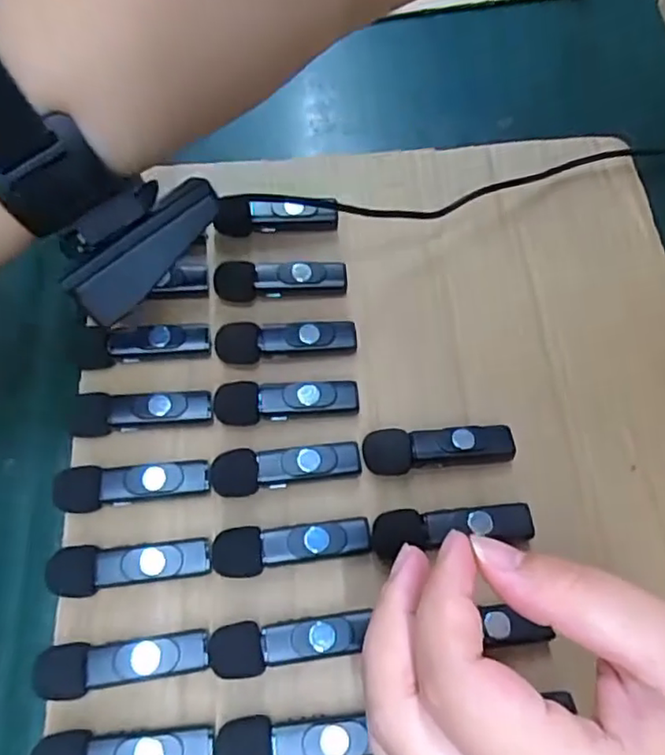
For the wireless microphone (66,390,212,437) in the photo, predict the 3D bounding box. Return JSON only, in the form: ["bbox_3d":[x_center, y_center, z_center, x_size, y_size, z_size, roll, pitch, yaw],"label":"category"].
[{"bbox_3d":[-0.087,0.016,0.285,0.063,0.015,0.017,-7,65,1],"label":"wireless microphone"}]

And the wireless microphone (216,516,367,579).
[{"bbox_3d":[-0.017,0.071,0.261,0.064,0.015,0.019,-6,65,2],"label":"wireless microphone"}]

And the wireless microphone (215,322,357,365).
[{"bbox_3d":[-0.022,-0.017,0.299,0.065,0.016,0.016,-5,65,2],"label":"wireless microphone"}]

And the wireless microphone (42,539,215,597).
[{"bbox_3d":[-0.082,0.078,0.257,0.063,0.018,0.019,-5,65,2],"label":"wireless microphone"}]

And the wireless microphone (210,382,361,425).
[{"bbox_3d":[-0.021,0.012,0.287,0.064,0.017,0.018,-5,65,2],"label":"wireless microphone"}]

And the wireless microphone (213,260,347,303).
[{"bbox_3d":[-0.026,-0.048,0.312,0.064,0.014,0.016,-4,65,3],"label":"wireless microphone"}]

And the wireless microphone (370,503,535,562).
[{"bbox_3d":[0.050,0.063,0.263,0.066,0.013,0.018,-6,65,2],"label":"wireless microphone"}]

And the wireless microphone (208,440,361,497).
[{"bbox_3d":[-0.020,0.039,0.274,0.064,0.017,0.019,-9,65,0],"label":"wireless microphone"}]

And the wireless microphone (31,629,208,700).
[{"bbox_3d":[-0.080,0.110,0.243,0.063,0.018,0.018,-9,65,0],"label":"wireless microphone"}]

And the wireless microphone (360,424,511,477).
[{"bbox_3d":[0.046,0.033,0.277,0.064,0.015,0.019,-4,65,3],"label":"wireless microphone"}]

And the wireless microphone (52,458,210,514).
[{"bbox_3d":[-0.085,0.047,0.271,0.063,0.017,0.018,-7,65,1],"label":"wireless microphone"}]

